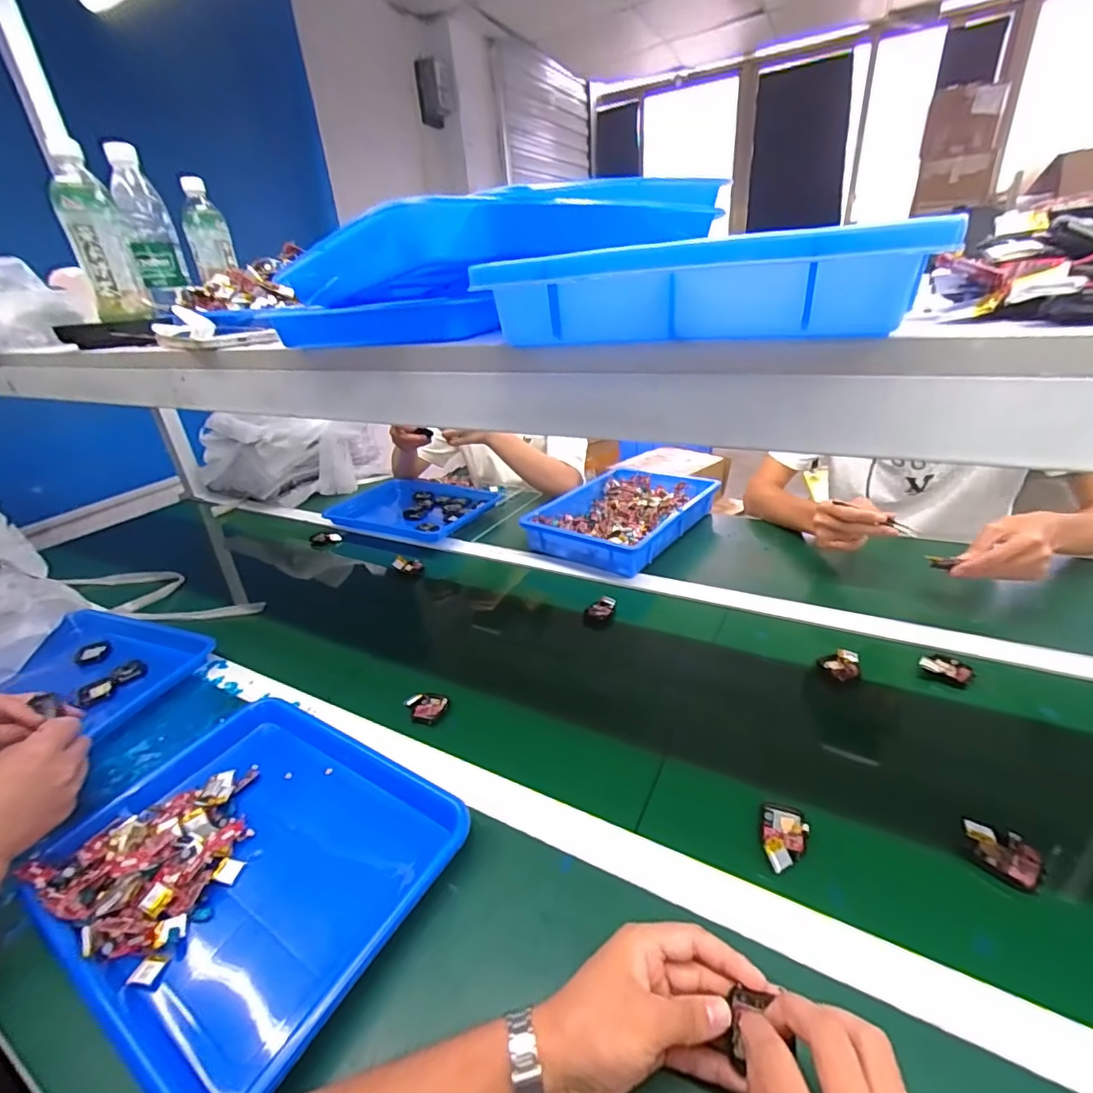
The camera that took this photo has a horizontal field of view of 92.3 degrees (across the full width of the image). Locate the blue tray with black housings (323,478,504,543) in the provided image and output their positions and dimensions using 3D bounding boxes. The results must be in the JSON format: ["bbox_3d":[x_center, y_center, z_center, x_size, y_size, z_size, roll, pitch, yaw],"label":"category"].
[{"bbox_3d":[-0.306,-0.077,1.208,0.365,0.060,0.254,10,32,29],"label":"blue tray with black housings"}]

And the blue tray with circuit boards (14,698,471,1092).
[{"bbox_3d":[-0.266,0.279,0.482,0.341,0.044,0.279,12,33,30],"label":"blue tray with circuit boards"}]

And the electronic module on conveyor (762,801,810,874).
[{"bbox_3d":[0.208,0.253,0.457,0.035,0.014,0.065,6,30,22],"label":"electronic module on conveyor"}]

